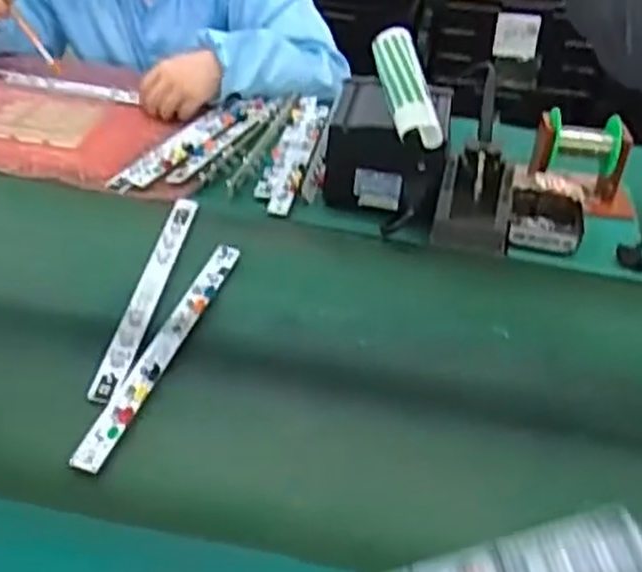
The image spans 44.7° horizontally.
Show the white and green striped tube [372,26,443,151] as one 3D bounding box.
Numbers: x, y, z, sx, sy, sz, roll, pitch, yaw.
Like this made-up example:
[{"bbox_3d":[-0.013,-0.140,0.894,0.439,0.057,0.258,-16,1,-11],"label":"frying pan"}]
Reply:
[{"bbox_3d":[0.095,-0.229,0.875,0.056,0.035,0.224,2,37,-5],"label":"white and green striped tube"}]

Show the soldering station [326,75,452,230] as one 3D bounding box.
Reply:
[{"bbox_3d":[0.073,-0.152,0.871,0.127,0.100,0.176,10,39,5],"label":"soldering station"}]

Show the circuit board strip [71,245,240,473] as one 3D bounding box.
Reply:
[{"bbox_3d":[-0.130,0.046,0.667,0.026,0.007,0.287,15,39,10],"label":"circuit board strip"}]

